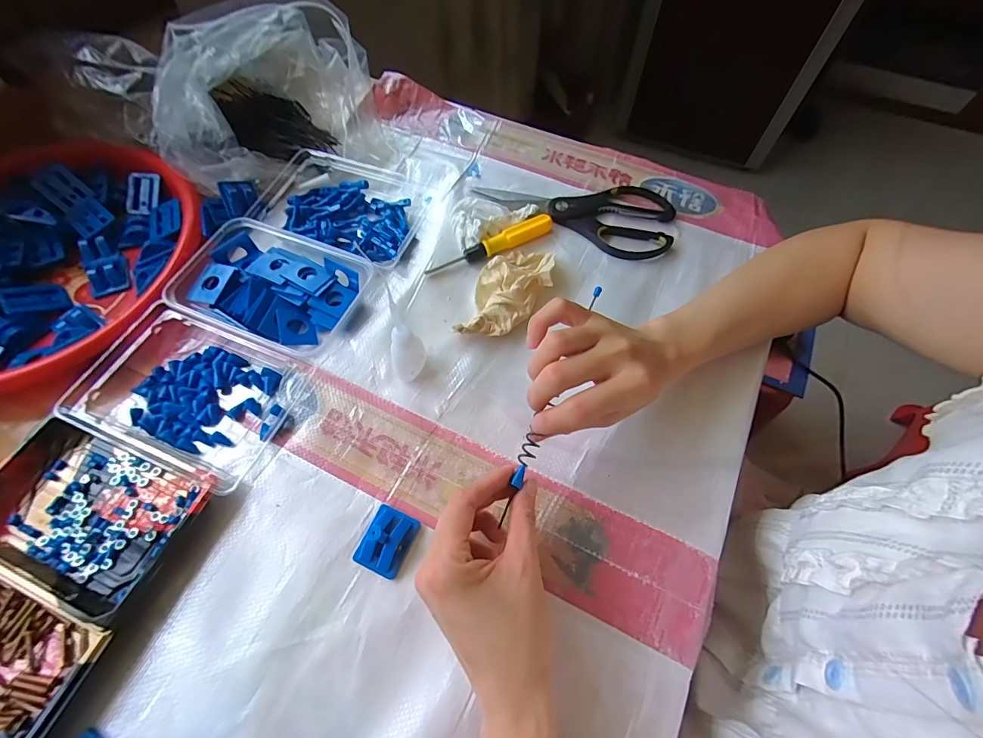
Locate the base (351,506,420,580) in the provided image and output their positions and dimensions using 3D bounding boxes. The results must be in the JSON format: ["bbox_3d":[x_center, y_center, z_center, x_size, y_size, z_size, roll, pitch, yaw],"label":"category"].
[{"bbox_3d":[-0.078,0.126,0.315,0.035,0.019,0.044,22,65,11],"label":"base"}]

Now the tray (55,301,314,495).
[{"bbox_3d":[-0.261,0.016,0.361,0.173,0.030,0.119,18,64,9],"label":"tray"}]

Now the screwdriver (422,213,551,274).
[{"bbox_3d":[0.000,-0.127,0.440,0.140,0.016,0.020,-29,66,-14],"label":"screwdriver"}]

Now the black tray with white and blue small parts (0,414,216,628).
[{"bbox_3d":[-0.307,0.105,0.321,0.166,0.021,0.101,20,65,10],"label":"black tray with white and blue small parts"}]

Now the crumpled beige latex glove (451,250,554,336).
[{"bbox_3d":[0.017,-0.074,0.406,0.068,0.027,0.120,14,64,7],"label":"crumpled beige latex glove"}]

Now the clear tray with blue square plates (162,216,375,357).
[{"bbox_3d":[-0.208,-0.076,0.405,0.157,0.035,0.110,21,65,11],"label":"clear tray with blue square plates"}]

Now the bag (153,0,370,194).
[{"bbox_3d":[-0.247,-0.314,0.464,0.209,0.099,0.174,-9,63,-4],"label":"bag"}]

